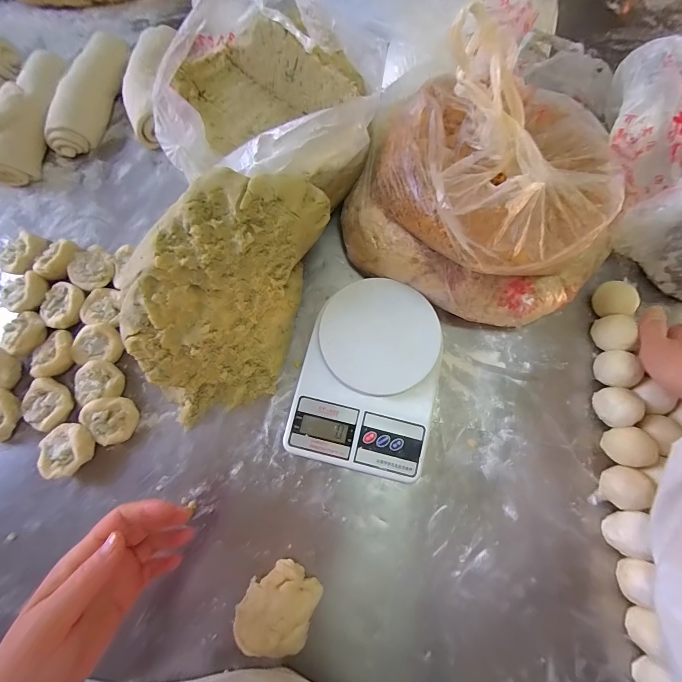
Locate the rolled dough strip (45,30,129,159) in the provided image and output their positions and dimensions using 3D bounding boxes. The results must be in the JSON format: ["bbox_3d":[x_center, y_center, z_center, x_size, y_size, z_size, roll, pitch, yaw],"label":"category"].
[{"bbox_3d":[-0.346,-0.337,0.448,0.039,0.048,0.180,18,75,3],"label":"rolled dough strip"}]

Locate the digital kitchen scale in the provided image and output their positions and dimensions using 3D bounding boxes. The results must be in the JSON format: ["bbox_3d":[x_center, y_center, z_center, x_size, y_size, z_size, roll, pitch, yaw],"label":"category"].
[{"bbox_3d":[0.034,0.037,0.379,0.149,0.028,0.211,14,77,3],"label":"digital kitchen scale"}]

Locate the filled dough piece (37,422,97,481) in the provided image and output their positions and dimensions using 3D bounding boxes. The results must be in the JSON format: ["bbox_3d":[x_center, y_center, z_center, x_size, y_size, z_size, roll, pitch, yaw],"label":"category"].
[{"bbox_3d":[-0.285,0.114,0.346,0.047,0.028,0.051,0,77,0],"label":"filled dough piece"}]

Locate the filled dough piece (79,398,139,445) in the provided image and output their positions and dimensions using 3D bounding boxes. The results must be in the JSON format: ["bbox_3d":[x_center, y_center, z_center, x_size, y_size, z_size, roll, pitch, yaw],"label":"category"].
[{"bbox_3d":[-0.248,0.085,0.357,0.042,0.030,0.049,-32,79,-7],"label":"filled dough piece"}]

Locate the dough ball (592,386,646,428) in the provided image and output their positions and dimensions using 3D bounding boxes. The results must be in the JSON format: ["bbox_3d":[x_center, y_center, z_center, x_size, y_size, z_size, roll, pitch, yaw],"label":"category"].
[{"bbox_3d":[0.313,0.075,0.374,0.033,0.040,0.043,-1,75,-2],"label":"dough ball"}]

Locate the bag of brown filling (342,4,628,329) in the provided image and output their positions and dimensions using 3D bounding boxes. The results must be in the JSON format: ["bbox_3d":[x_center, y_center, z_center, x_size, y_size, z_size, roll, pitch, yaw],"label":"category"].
[{"bbox_3d":[0.162,-0.147,0.349,0.294,0.188,0.202,24,75,5],"label":"bag of brown filling"}]

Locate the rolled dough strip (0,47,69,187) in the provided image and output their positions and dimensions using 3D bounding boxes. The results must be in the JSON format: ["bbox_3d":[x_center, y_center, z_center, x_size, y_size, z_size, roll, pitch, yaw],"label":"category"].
[{"bbox_3d":[-0.415,-0.297,0.435,0.052,0.049,0.190,13,75,2],"label":"rolled dough strip"}]

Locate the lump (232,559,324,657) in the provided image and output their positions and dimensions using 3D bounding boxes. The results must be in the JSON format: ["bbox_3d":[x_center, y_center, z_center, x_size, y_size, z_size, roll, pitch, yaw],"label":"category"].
[{"bbox_3d":[-0.058,0.253,0.314,0.069,0.038,0.066,0,75,-2],"label":"lump"}]

